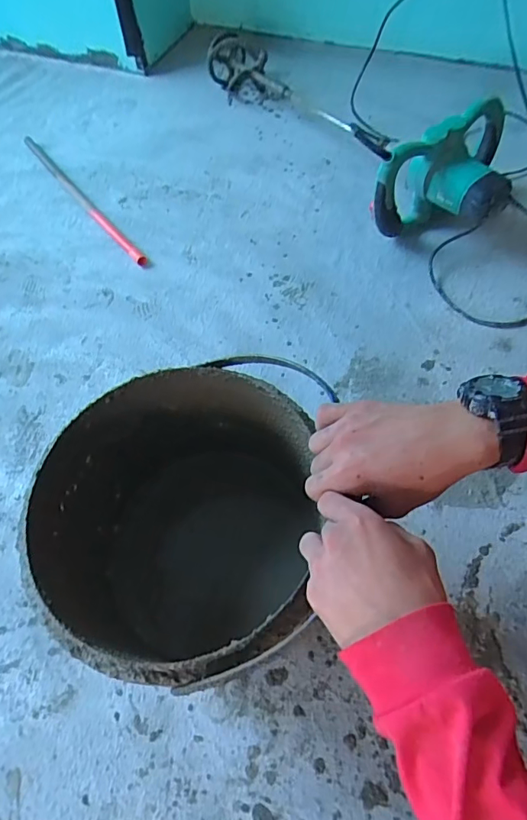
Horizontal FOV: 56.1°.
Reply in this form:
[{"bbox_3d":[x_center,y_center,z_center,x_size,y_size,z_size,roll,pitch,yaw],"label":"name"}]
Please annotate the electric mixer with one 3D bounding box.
[{"bbox_3d":[0.151,-0.693,1.086,0.251,0.253,0.958,-23,61,-7],"label":"electric mixer"}]

